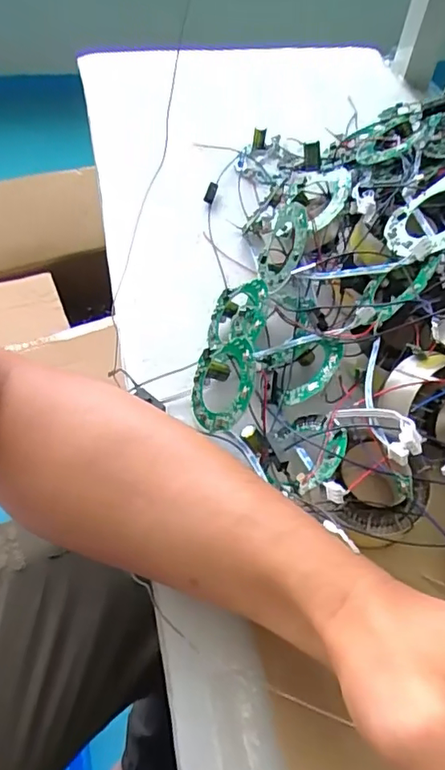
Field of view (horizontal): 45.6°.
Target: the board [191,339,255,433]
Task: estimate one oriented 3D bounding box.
[{"bbox_3d":[0.006,0.002,0.350,0.021,0.061,0.059,15,75,-36],"label":"board"}]

